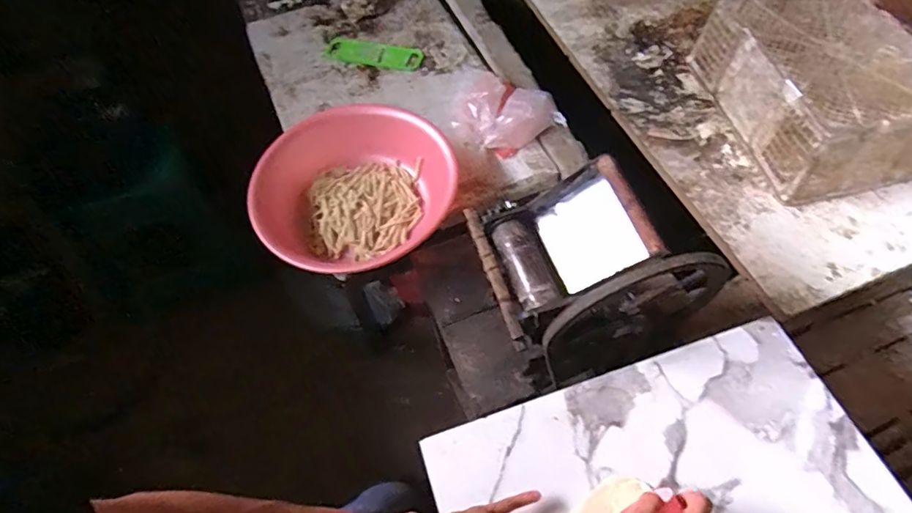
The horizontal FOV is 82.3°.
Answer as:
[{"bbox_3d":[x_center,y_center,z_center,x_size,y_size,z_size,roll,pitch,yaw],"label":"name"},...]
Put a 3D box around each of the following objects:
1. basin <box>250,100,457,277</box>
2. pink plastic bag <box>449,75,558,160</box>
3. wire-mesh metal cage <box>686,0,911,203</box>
[{"bbox_3d":[-0.212,-0.129,1.125,0.408,0.192,0.406,-1,58,2],"label":"basin"},{"bbox_3d":[0.099,-0.347,1.257,0.218,0.064,0.227,-35,63,-18],"label":"pink plastic bag"},{"bbox_3d":[0.764,-0.375,1.114,0.308,0.169,0.464,-10,59,-4],"label":"wire-mesh metal cage"}]

